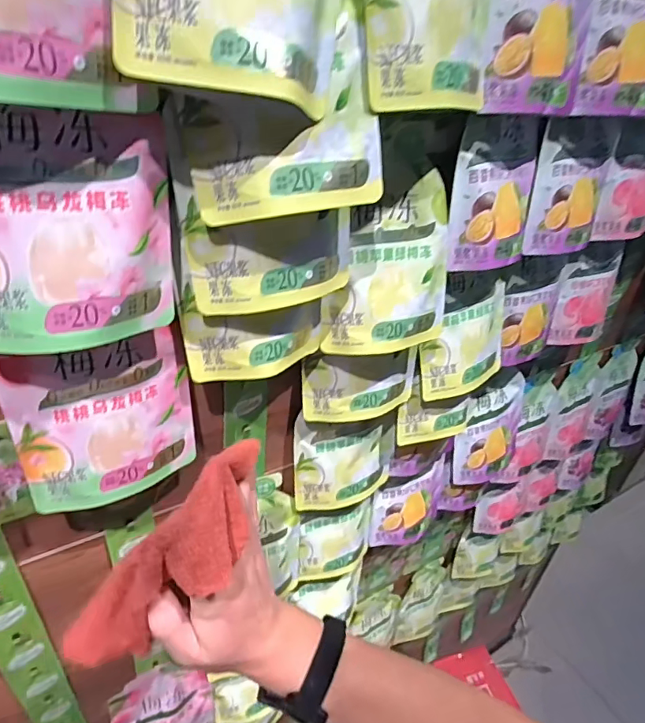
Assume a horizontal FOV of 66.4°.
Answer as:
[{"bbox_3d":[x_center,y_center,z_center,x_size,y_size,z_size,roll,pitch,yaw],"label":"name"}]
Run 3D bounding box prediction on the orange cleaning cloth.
[{"bbox_3d":[-0.104,0.139,0.335,0.067,0.178,0.065,36,7,-46],"label":"orange cleaning cloth"}]

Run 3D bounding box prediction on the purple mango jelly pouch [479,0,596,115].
[{"bbox_3d":[0.186,-0.262,0.407,0.120,0.100,0.019,-12,23,-22],"label":"purple mango jelly pouch"}]

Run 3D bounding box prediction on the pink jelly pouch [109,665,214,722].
[{"bbox_3d":[-0.208,0.480,0.656,0.123,0.177,0.054,-14,39,-28],"label":"pink jelly pouch"}]

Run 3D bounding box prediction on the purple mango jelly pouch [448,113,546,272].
[{"bbox_3d":[0.168,-0.159,0.470,0.119,0.135,0.019,-14,20,-31],"label":"purple mango jelly pouch"}]

